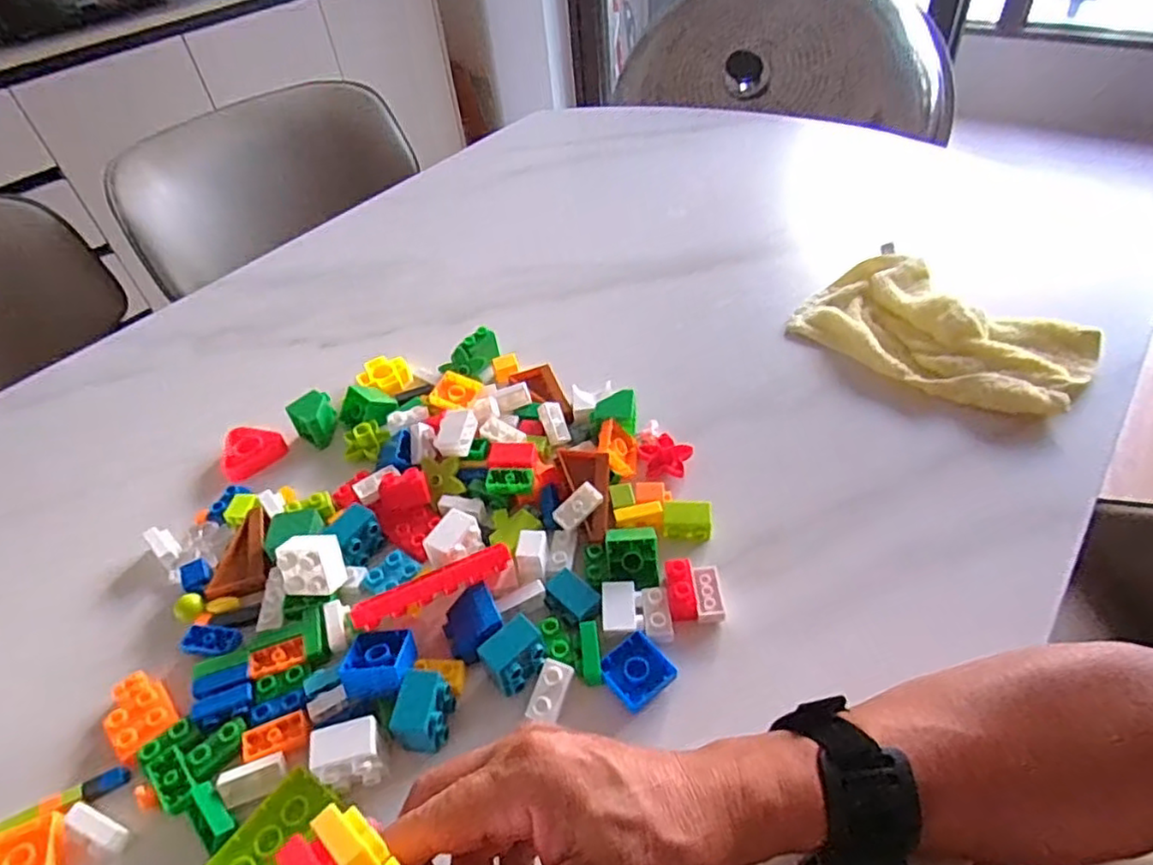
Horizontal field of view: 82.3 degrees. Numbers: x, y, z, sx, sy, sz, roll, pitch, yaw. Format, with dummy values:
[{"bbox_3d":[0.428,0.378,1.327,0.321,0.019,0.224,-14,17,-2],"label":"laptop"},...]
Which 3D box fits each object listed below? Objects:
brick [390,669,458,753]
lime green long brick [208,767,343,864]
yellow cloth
[{"bbox_3d":[-0.080,0.151,0.354,0.025,0.035,0.033,6,46,13],"label":"brick"},{"bbox_3d":[-0.147,0.200,0.320,0.030,0.018,0.064,26,54,29],"label":"lime green long brick"},{"bbox_3d":[0.299,-0.091,0.541,0.210,0.033,0.140,33,57,33],"label":"yellow cloth"}]

